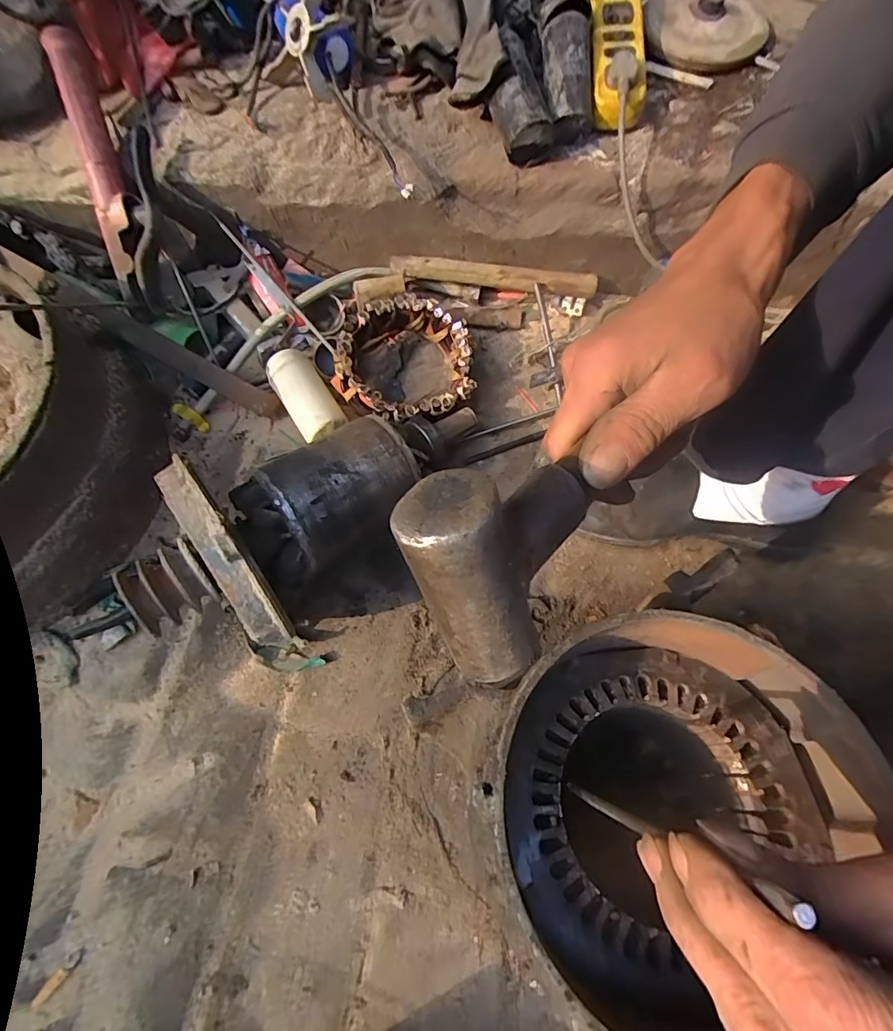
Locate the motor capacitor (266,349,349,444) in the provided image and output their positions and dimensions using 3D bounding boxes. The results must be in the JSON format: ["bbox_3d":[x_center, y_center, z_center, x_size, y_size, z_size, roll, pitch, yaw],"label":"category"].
[{"bbox_3d":[-0.164,-0.136,0.580,0.053,0.054,0.118,-32,69,-9],"label":"motor capacitor"}]

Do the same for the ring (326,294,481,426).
[{"bbox_3d":[-0.051,-0.187,0.588,0.157,0.072,0.183,-7,69,0],"label":"ring"}]

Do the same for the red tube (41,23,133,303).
[{"bbox_3d":[-0.403,-0.399,0.566,0.045,0.045,0.279,-11,97,-2],"label":"red tube"}]

